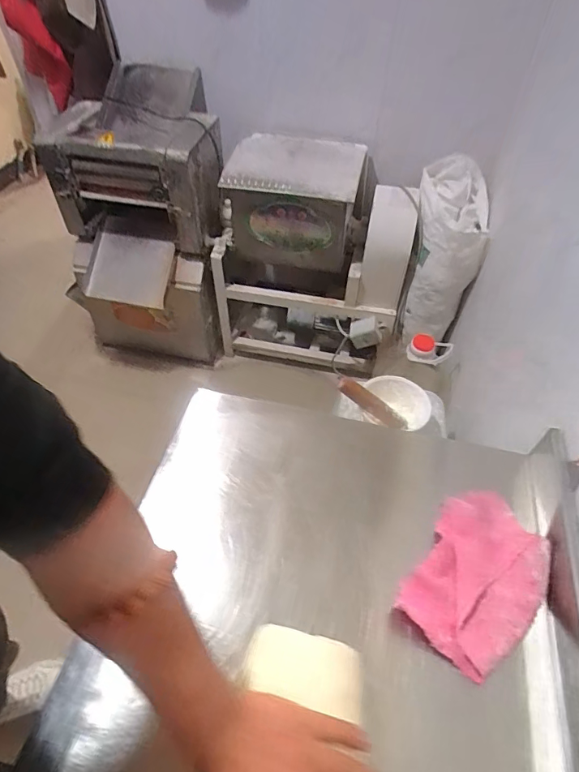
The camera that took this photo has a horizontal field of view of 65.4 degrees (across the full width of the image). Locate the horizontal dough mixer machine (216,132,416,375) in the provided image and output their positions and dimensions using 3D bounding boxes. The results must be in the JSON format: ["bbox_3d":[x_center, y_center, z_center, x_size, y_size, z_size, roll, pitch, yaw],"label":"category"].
[{"bbox_3d":[0.085,-0.428,1.689,0.661,0.763,0.358,12,50,7],"label":"horizontal dough mixer machine"}]

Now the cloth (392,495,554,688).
[{"bbox_3d":[0.257,0.255,0.611,0.152,0.022,0.228,30,54,21],"label":"cloth"}]

